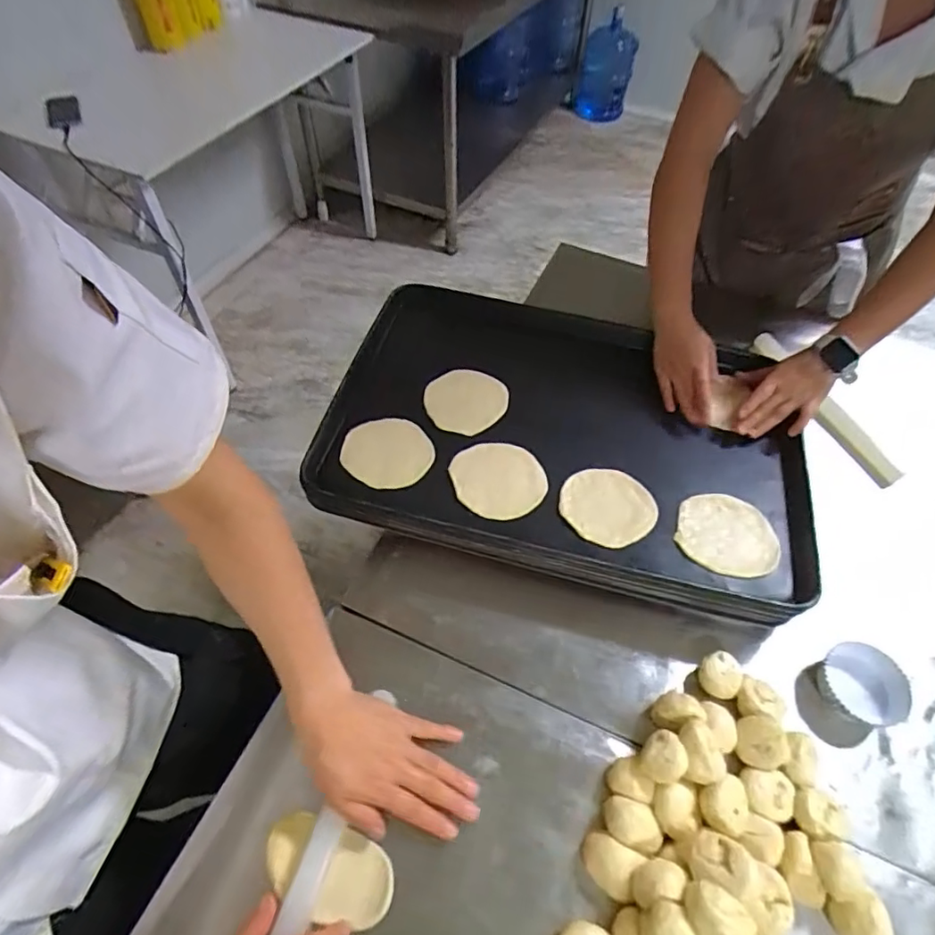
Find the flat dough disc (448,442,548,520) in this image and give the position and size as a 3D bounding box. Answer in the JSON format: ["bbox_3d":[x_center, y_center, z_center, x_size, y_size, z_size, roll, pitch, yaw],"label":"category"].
[{"bbox_3d":[0.040,0.012,0.692,0.110,0.010,0.112,2,54,-2],"label":"flat dough disc"}]

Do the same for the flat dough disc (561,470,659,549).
[{"bbox_3d":[0.168,0.043,0.671,0.103,0.007,0.103,2,54,-2],"label":"flat dough disc"}]

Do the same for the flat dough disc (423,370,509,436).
[{"bbox_3d":[-0.002,-0.094,0.761,0.108,0.006,0.099,2,54,-2],"label":"flat dough disc"}]

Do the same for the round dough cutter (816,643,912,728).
[{"bbox_3d":[0.416,0.230,0.592,0.077,0.037,0.077,2,56,-2],"label":"round dough cutter"}]

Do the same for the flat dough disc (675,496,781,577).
[{"bbox_3d":[0.313,0.079,0.675,0.117,0.013,0.113,2,54,-2],"label":"flat dough disc"}]

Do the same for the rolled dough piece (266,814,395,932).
[{"bbox_3d":[-0.121,0.350,0.490,0.115,0.010,0.062,22,57,6],"label":"rolled dough piece"}]

